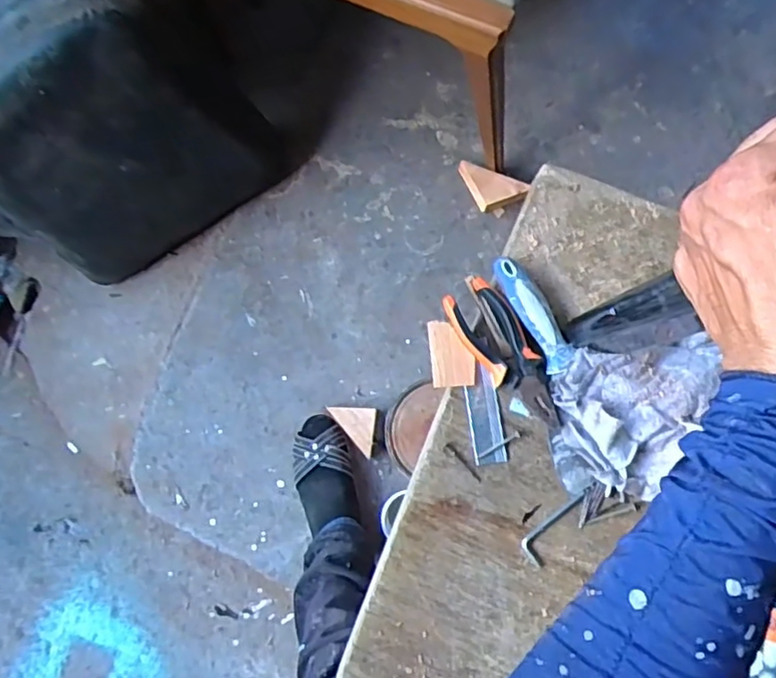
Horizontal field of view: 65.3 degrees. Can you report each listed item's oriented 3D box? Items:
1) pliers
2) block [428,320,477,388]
[{"bbox_3d":[0.115,0.015,0.583,0.054,0.015,0.154,-35,85,-5],"label":"pliers"},{"bbox_3d":[0.063,0.014,0.592,0.042,0.007,0.064,-5,83,-2],"label":"block"}]

